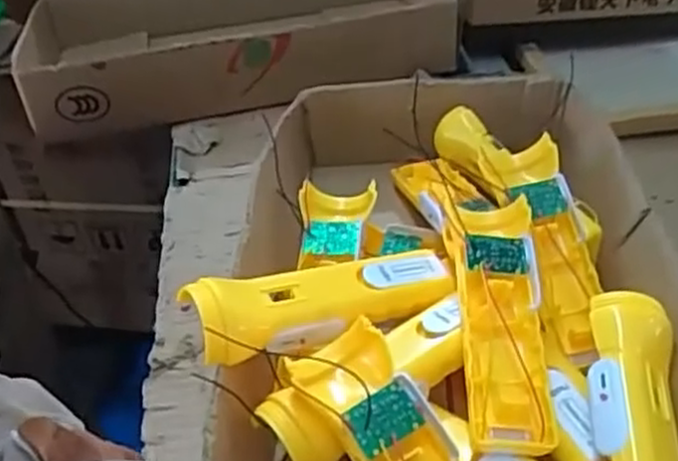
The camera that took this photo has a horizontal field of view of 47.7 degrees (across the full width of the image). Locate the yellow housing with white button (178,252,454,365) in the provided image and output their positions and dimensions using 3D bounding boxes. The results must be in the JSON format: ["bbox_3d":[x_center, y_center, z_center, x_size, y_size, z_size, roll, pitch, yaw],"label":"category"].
[{"bbox_3d":[-0.003,0.040,0.433,0.161,0.030,0.047,-9,35,-30],"label":"yellow housing with white button"}]

